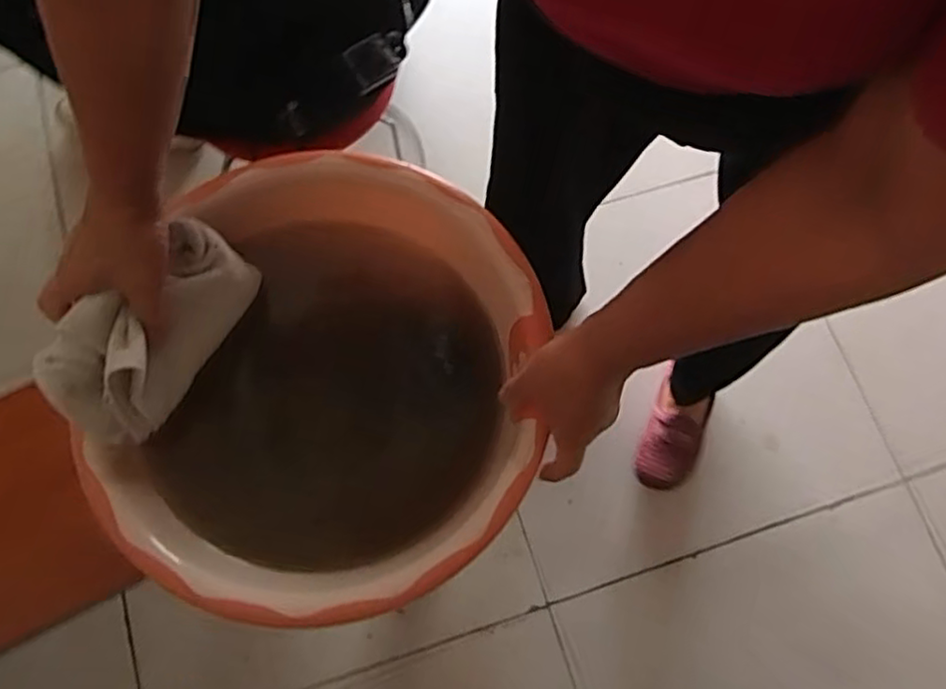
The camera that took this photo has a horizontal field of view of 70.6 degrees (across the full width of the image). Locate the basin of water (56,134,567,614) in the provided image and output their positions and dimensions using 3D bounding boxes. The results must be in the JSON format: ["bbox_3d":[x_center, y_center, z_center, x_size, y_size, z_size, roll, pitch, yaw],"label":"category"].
[{"bbox_3d":[-0.107,0.018,0.552,0.319,0.119,0.386,9,71,2],"label":"basin of water"}]

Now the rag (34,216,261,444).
[{"bbox_3d":[-0.238,-0.011,0.496,0.065,0.077,0.169,32,73,9],"label":"rag"}]

